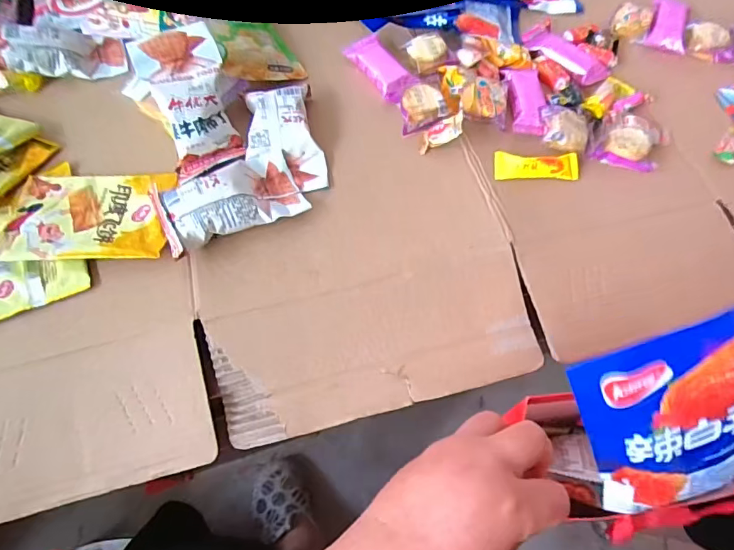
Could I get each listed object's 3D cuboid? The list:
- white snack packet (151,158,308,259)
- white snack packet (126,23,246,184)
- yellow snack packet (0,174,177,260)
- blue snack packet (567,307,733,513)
[{"bbox_3d":[-0.125,-0.070,0.431,0.123,0.034,0.070,-25,64,-11],"label":"white snack packet"},{"bbox_3d":[-0.171,-0.167,0.452,0.076,0.037,0.138,-15,99,-6],"label":"white snack packet"},{"bbox_3d":[-0.267,-0.058,0.437,0.165,0.012,0.103,-5,62,0],"label":"yellow snack packet"},{"bbox_3d":[0.161,0.064,0.221,0.112,0.141,0.018,-25,33,7],"label":"blue snack packet"}]

